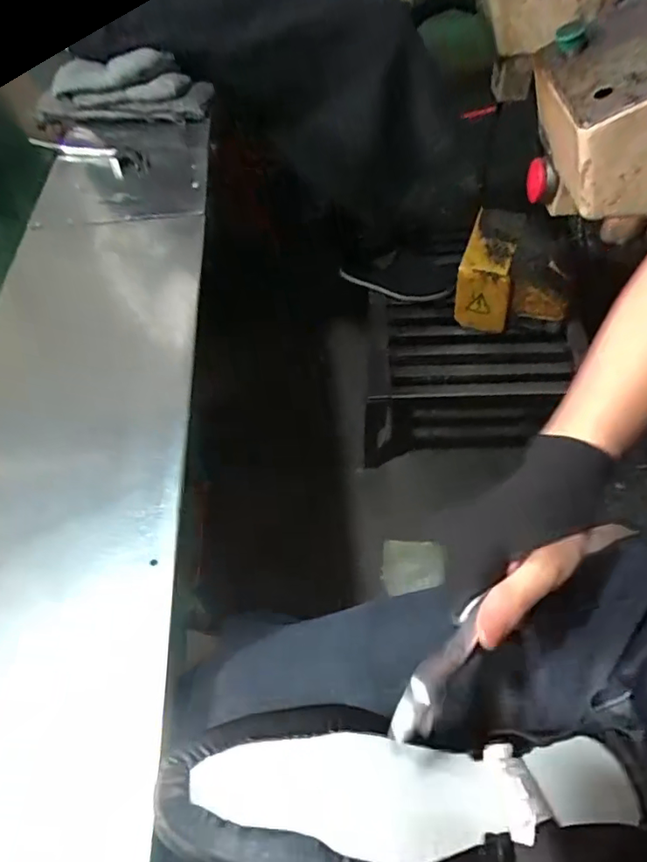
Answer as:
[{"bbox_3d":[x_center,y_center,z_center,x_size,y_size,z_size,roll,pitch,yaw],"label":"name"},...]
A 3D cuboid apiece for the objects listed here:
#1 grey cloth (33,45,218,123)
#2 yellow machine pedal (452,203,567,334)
[{"bbox_3d":[-0.297,-0.518,0.834,0.240,0.088,0.085,-1,53,3],"label":"grey cloth"},{"bbox_3d":[0.405,-0.332,1.164,0.219,0.158,0.234,11,55,12],"label":"yellow machine pedal"}]

